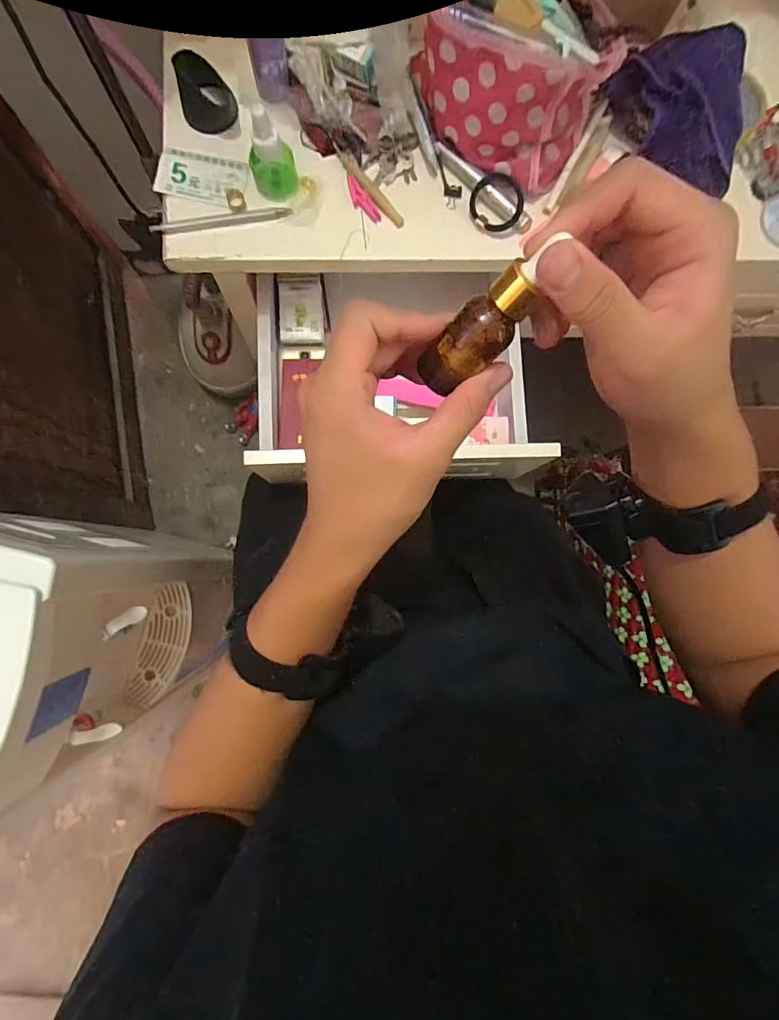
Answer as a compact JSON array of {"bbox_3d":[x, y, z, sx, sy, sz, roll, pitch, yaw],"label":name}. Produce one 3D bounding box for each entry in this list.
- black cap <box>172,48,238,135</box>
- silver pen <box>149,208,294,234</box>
[{"bbox_3d":[-0.183,-0.416,0.467,0.050,0.040,0.050,0,84,-4],"label":"black cap"},{"bbox_3d":[-0.169,-0.293,0.471,0.138,0.004,0.013,-13,85,-6],"label":"silver pen"}]

